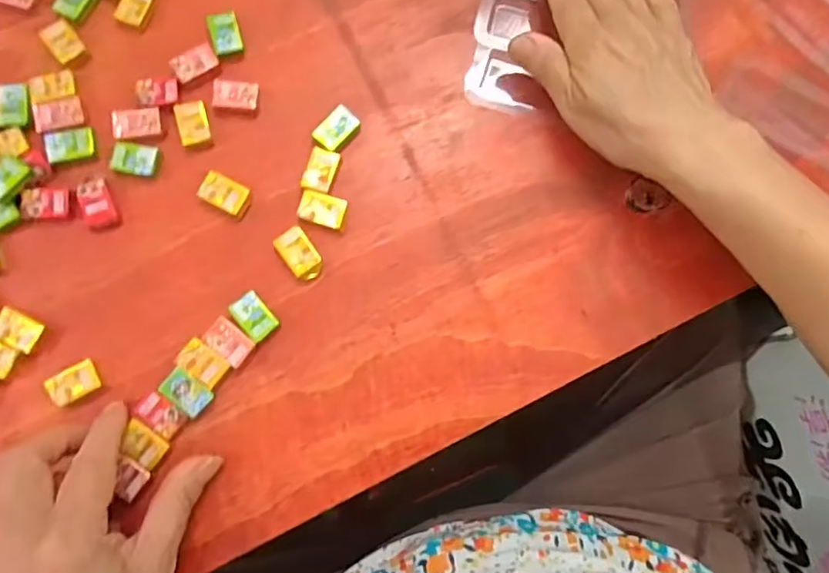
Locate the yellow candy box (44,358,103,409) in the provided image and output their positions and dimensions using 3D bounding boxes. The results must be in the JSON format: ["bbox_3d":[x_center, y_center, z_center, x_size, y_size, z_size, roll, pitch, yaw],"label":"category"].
[{"bbox_3d":[-0.180,0.052,0.308,0.025,0.008,0.017,-30,84,-7],"label":"yellow candy box"}]

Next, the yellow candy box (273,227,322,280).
[{"bbox_3d":[-0.064,-0.018,0.326,0.019,0.007,0.029,-35,85,-8],"label":"yellow candy box"}]

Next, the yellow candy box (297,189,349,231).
[{"bbox_3d":[-0.052,-0.044,0.331,0.027,0.005,0.019,15,80,-1],"label":"yellow candy box"}]

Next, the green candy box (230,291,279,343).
[{"bbox_3d":[-0.088,0.016,0.318,0.017,0.007,0.025,-38,85,-8],"label":"green candy box"}]

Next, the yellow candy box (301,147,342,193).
[{"bbox_3d":[-0.054,-0.067,0.334,0.017,0.006,0.026,17,80,-1],"label":"yellow candy box"}]

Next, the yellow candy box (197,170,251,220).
[{"bbox_3d":[-0.107,-0.052,0.329,0.026,0.009,0.018,25,80,1],"label":"yellow candy box"}]

